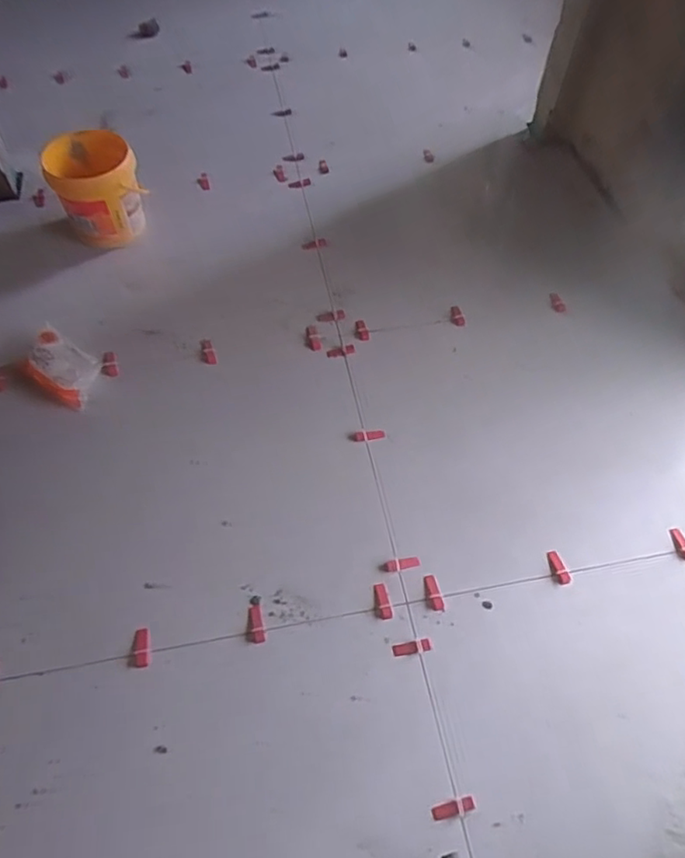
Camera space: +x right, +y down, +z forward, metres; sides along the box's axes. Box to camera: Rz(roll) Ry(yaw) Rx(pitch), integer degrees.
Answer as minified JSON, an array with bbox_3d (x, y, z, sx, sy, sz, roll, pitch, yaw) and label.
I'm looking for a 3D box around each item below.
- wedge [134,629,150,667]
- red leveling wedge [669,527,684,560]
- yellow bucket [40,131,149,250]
[{"bbox_3d":[-0.409,0.445,1.238,0.031,0.011,0.075,-9,58,-10],"label":"wedge"},{"bbox_3d":[0.761,0.258,1.369,0.027,0.016,0.076,-7,58,-9],"label":"red leveling wedge"},{"bbox_3d":[-0.692,-0.668,1.722,0.221,0.287,0.272,-23,60,-15],"label":"yellow bucket"}]

